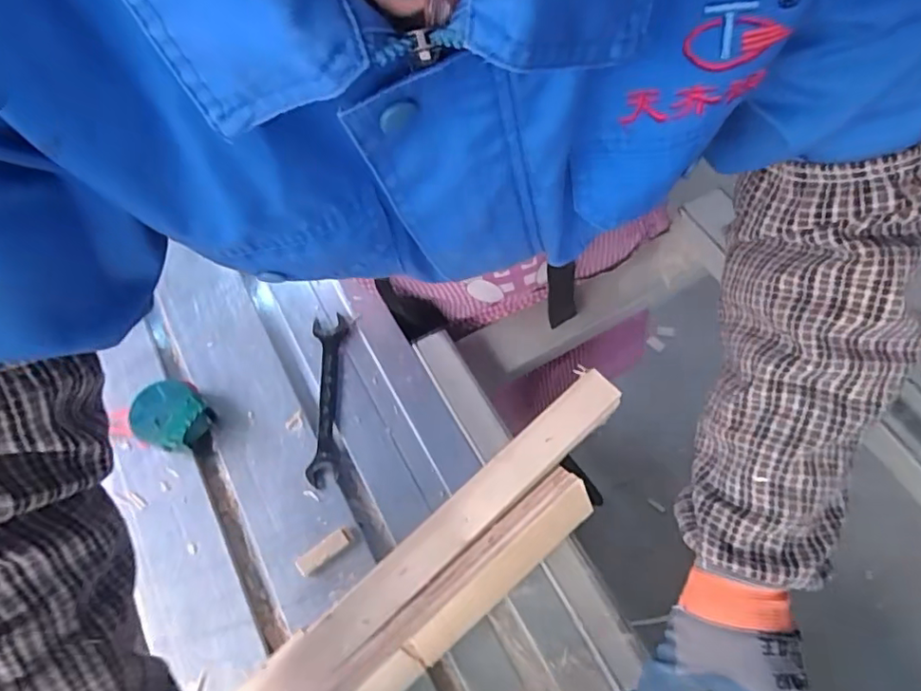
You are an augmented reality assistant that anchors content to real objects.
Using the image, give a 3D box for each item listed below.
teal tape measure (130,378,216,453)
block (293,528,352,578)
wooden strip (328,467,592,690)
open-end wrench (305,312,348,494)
[{"bbox_3d":[-0.272,0.068,0.559,0.068,0.031,0.060,31,69,15],"label":"teal tape measure"},{"bbox_3d":[-0.119,0.180,0.513,0.049,0.010,0.016,-35,68,-14],"label":"block"},{"bbox_3d":[-0.096,0.272,0.431,0.514,0.037,0.042,-37,69,-17],"label":"wooden strip"},{"bbox_3d":[-0.129,0.049,0.571,0.032,0.009,0.172,-4,65,0],"label":"open-end wrench"}]

